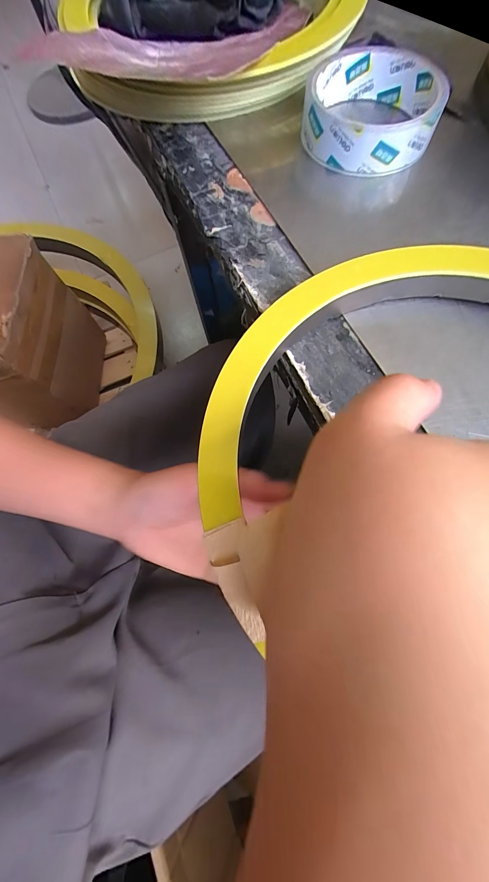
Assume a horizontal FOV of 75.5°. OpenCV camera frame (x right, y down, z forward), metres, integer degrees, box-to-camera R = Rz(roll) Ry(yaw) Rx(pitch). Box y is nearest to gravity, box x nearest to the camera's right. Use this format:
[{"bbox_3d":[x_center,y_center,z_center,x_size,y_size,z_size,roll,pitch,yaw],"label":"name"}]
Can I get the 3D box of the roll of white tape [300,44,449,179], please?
[{"bbox_3d":[0.083,-0.222,0.213,0.085,0.032,0.086,11,73,6],"label":"roll of white tape"}]

